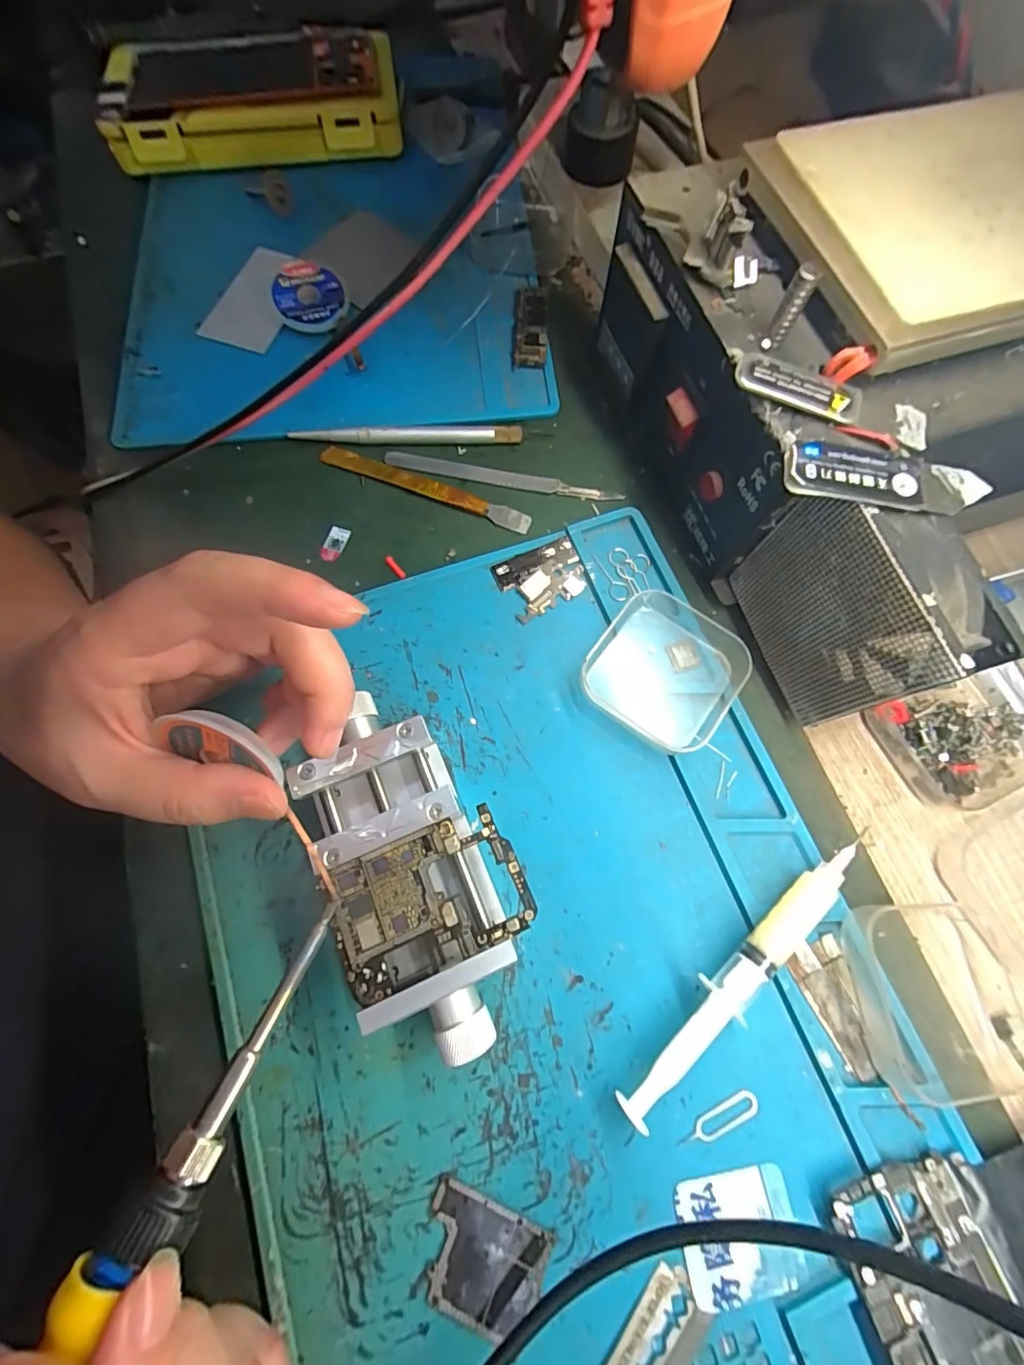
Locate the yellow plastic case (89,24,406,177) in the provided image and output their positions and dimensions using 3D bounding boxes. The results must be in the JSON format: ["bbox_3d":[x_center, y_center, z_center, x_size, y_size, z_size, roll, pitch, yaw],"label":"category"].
[{"bbox_3d":[-0.180,-0.408,0.345,0.194,0.037,0.110,-9,72,-3],"label":"yellow plastic case"}]

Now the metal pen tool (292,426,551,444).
[{"bbox_3d":[-0.051,-0.137,0.274,0.140,0.009,0.008,-2,72,0],"label":"metal pen tool"}]

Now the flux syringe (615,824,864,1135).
[{"bbox_3d":[0.090,0.110,0.191,0.133,0.016,0.016,-43,77,-13],"label":"flux syringe"}]

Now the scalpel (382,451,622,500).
[{"bbox_3d":[-0.006,-0.112,0.269,0.128,0.005,0.009,11,72,4],"label":"scalpel"}]

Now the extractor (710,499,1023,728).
[{"bbox_3d":[0.130,-0.029,0.199,0.031,0.087,0.080,-23,73,-7],"label":"extractor"}]

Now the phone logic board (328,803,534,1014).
[{"bbox_3d":[-0.030,0.079,0.179,0.068,0.004,0.046,-22,74,-8],"label":"phone logic board"}]

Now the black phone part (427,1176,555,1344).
[{"bbox_3d":[-0.011,0.198,0.168,0.042,0.004,0.032,22,73,7],"label":"black phone part"}]

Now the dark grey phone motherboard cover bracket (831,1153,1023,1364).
[{"bbox_3d":[0.142,0.203,0.164,0.049,0.007,0.065,-16,72,-5],"label":"dark grey phone motherboard cover bracket"}]

